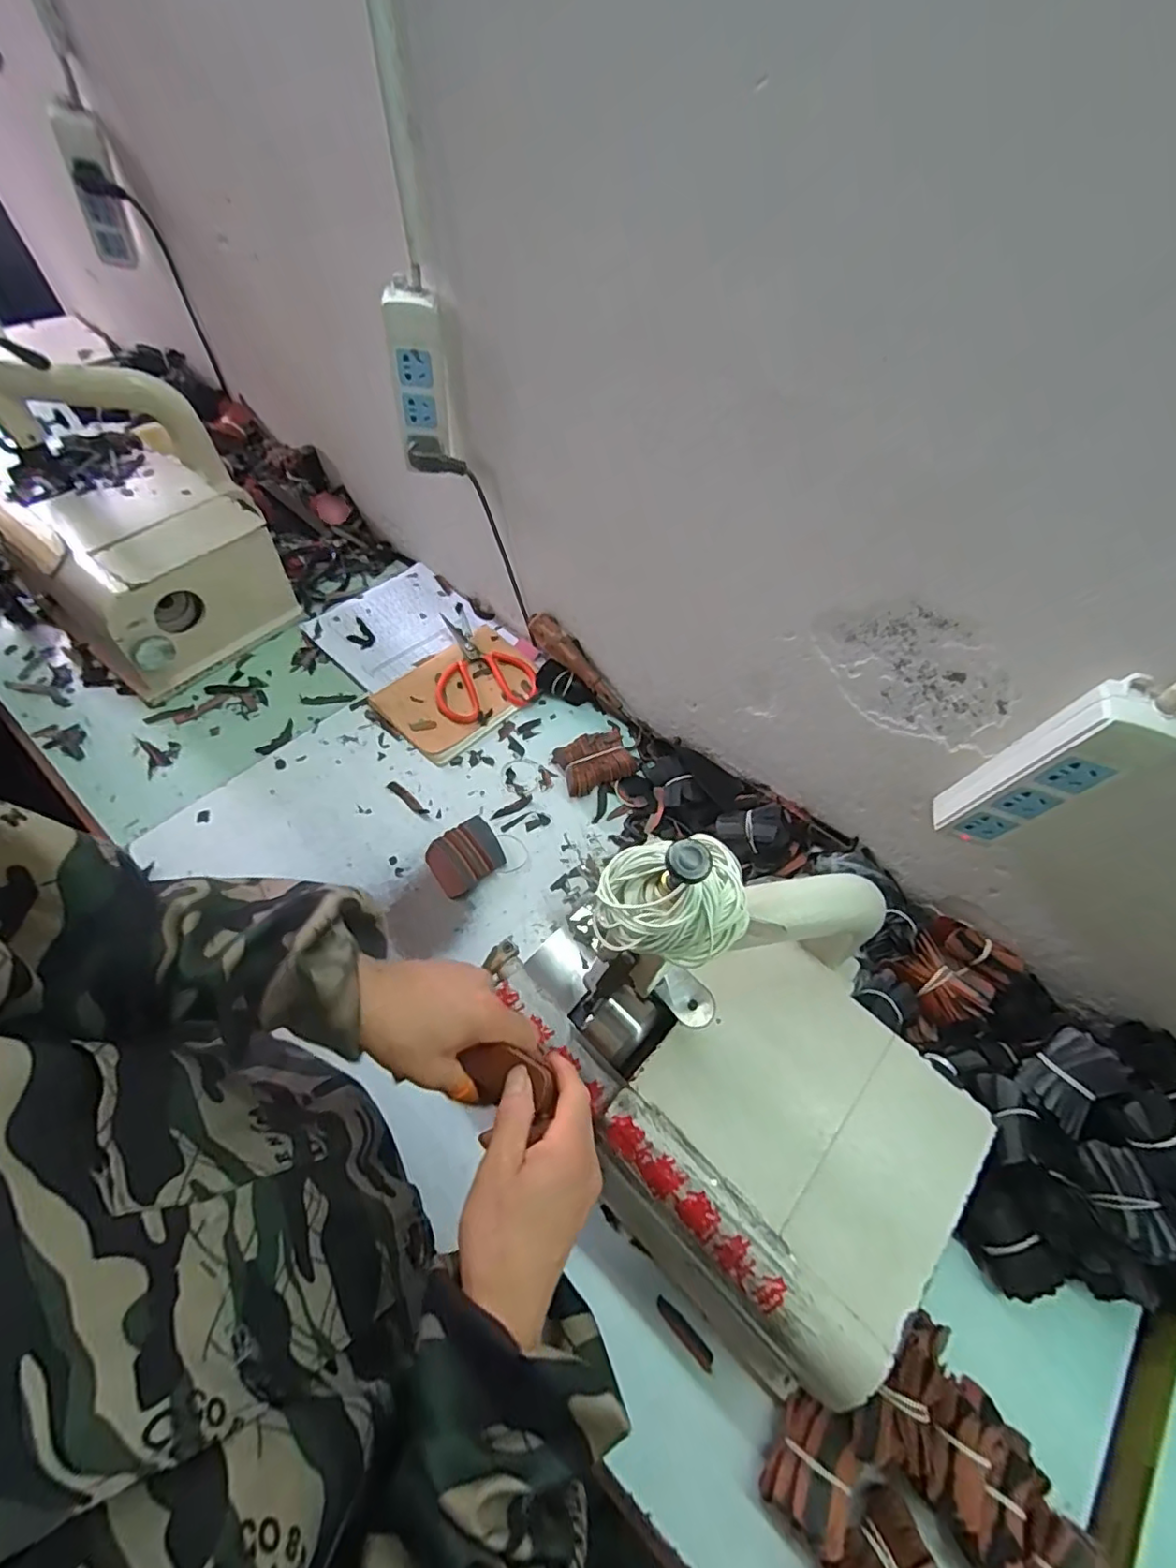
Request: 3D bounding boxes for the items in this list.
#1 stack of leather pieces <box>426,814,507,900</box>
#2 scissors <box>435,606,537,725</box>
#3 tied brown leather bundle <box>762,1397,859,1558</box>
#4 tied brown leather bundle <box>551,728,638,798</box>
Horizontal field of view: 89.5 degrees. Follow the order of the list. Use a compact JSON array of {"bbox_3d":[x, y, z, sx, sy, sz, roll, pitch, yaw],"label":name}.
[{"bbox_3d":[-0.138,0.081,0.672,0.079,0.017,0.069,-32,66,-21],"label":"stack of leather pieces"},{"bbox_3d":[-0.168,-0.177,0.829,0.132,0.018,0.204,-24,63,-17],"label":"scissors"},{"bbox_3d":[0.164,0.495,0.429,0.053,0.042,0.074,28,61,11],"label":"tied brown leather bundle"},{"bbox_3d":[0.008,-0.028,0.751,0.091,0.028,0.066,-22,63,-16],"label":"tied brown leather bundle"}]

